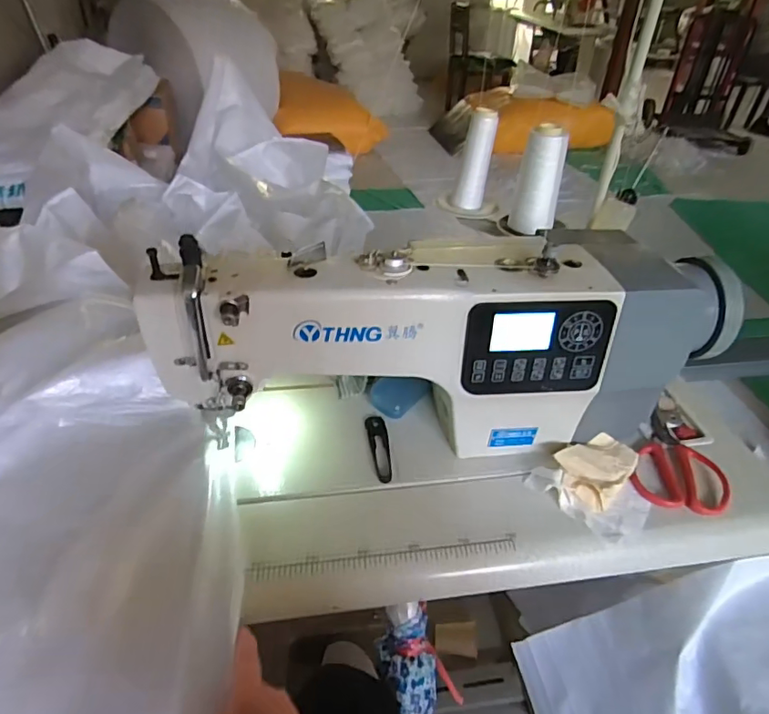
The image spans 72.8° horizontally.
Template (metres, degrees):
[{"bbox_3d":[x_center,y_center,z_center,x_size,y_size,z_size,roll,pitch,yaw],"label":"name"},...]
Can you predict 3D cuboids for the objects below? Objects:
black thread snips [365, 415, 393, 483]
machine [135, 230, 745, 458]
[{"bbox_3d":[-0.005,0.107,0.625,0.023,0.007,0.102,-5,39,-9],"label":"black thread snips"},{"bbox_3d":[0.062,-0.003,0.569,0.580,0.231,0.140,-5,39,-10],"label":"machine"}]

